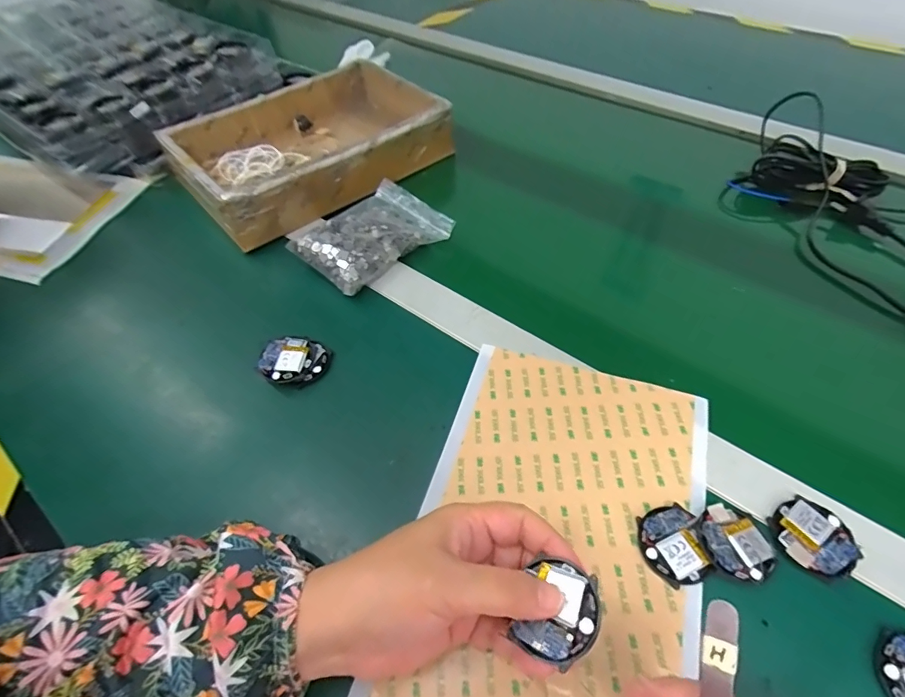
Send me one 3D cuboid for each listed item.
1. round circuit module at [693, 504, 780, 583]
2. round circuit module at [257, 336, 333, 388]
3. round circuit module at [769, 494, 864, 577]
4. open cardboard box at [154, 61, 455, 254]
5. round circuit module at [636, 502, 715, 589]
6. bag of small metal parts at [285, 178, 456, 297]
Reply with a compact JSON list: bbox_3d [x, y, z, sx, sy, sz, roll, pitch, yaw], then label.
[{"bbox_3d":[0.167,0.115,0.273,0.039,0.009,0.042,-2,53,3],"label":"round circuit module"},{"bbox_3d":[-0.126,0.011,0.372,0.051,0.016,0.042,3,53,7],"label":"round circuit module"},{"bbox_3d":[0.215,0.111,0.275,0.041,0.004,0.043,-2,53,3],"label":"round circuit module"},{"bbox_3d":[-0.163,-0.238,0.530,0.279,0.060,0.201,-34,58,-19],"label":"open cardboard box"},{"bbox_3d":[0.131,0.117,0.278,0.035,0.009,0.043,-5,53,1],"label":"round circuit module"},{"bbox_3d":[-0.076,-0.112,0.444,0.089,0.033,0.135,35,63,26],"label":"bag of small metal parts"}]

